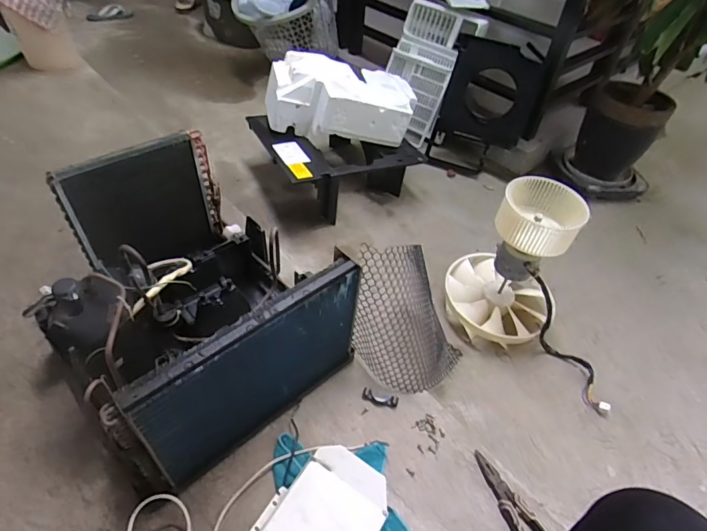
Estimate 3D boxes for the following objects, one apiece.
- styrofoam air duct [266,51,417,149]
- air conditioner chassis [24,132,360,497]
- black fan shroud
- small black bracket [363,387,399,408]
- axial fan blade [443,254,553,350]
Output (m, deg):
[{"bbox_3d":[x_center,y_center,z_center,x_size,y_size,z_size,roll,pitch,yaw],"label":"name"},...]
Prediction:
[{"bbox_3d":[-0.039,-0.526,1.384,0.455,0.166,0.302,0,45,-6],"label":"styrofoam air duct"},{"bbox_3d":[-0.309,0.043,0.828,0.405,0.302,0.520,-30,55,-30],"label":"air conditioner chassis"},{"bbox_3d":[0.470,-0.592,1.504,0.327,0.325,0.070,21,26,26],"label":"black fan shroud"},{"bbox_3d":[0.052,0.256,0.848,0.070,0.013,0.020,14,46,11],"label":"small black bracket"},{"bbox_3d":[0.368,0.081,1.124,0.275,0.098,0.242,26,49,19],"label":"axial fan blade"}]

